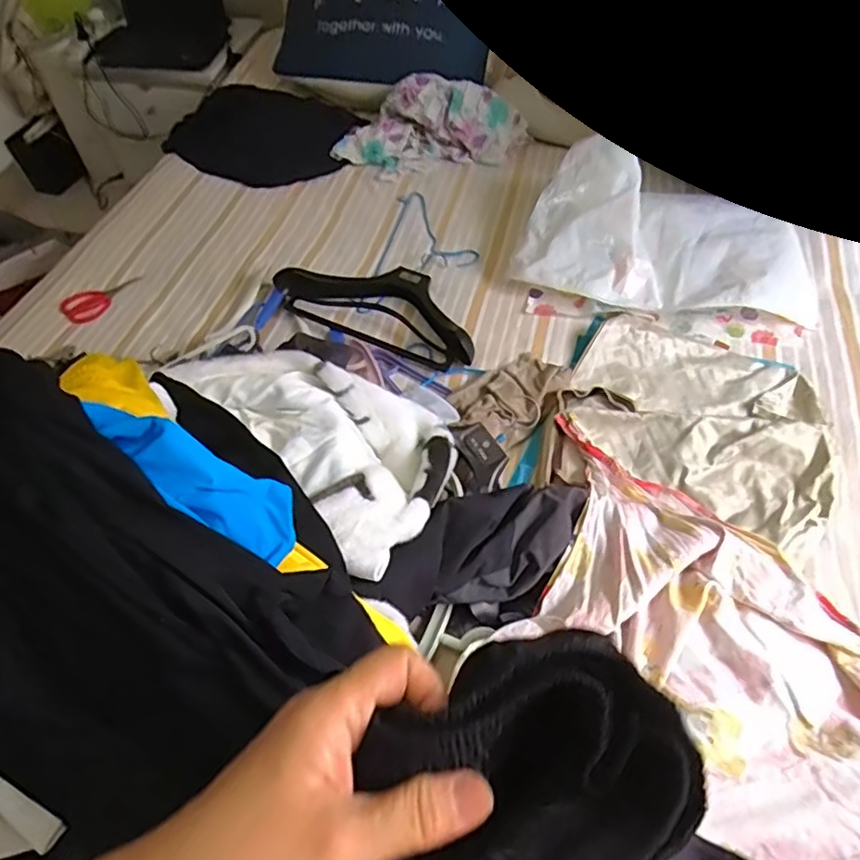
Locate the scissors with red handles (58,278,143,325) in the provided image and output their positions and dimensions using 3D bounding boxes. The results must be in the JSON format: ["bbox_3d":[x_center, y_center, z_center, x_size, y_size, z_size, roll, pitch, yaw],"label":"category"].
[{"bbox_3d":[-0.676,-0.278,1.267,0.072,0.022,0.160,31,61,23],"label":"scissors with red handles"}]

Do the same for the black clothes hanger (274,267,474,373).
[{"bbox_3d":[-0.077,-0.255,1.175,0.435,0.077,0.201,26,59,20],"label":"black clothes hanger"}]

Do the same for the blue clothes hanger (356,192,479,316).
[{"bbox_3d":[-0.004,-0.383,1.319,0.211,0.016,0.413,8,54,8],"label":"blue clothes hanger"}]

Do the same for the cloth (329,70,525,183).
[{"bbox_3d":[0.001,-0.731,1.498,0.438,0.144,0.214,9,55,9],"label":"cloth"}]

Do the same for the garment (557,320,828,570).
[{"bbox_3d":[0.418,-0.031,0.953,0.409,0.049,0.305,30,60,22],"label":"garment"}]

